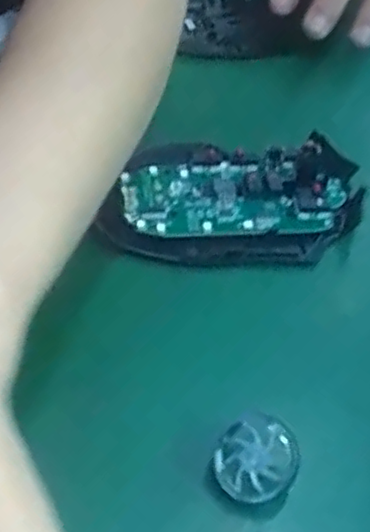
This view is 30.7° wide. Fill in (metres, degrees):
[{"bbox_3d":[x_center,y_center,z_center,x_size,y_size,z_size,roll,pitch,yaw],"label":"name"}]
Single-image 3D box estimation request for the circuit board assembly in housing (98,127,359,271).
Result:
[{"bbox_3d":[0.021,-0.029,0.288,0.108,0.015,0.061,-1,47,-3],"label":"circuit board assembly in housing"}]

